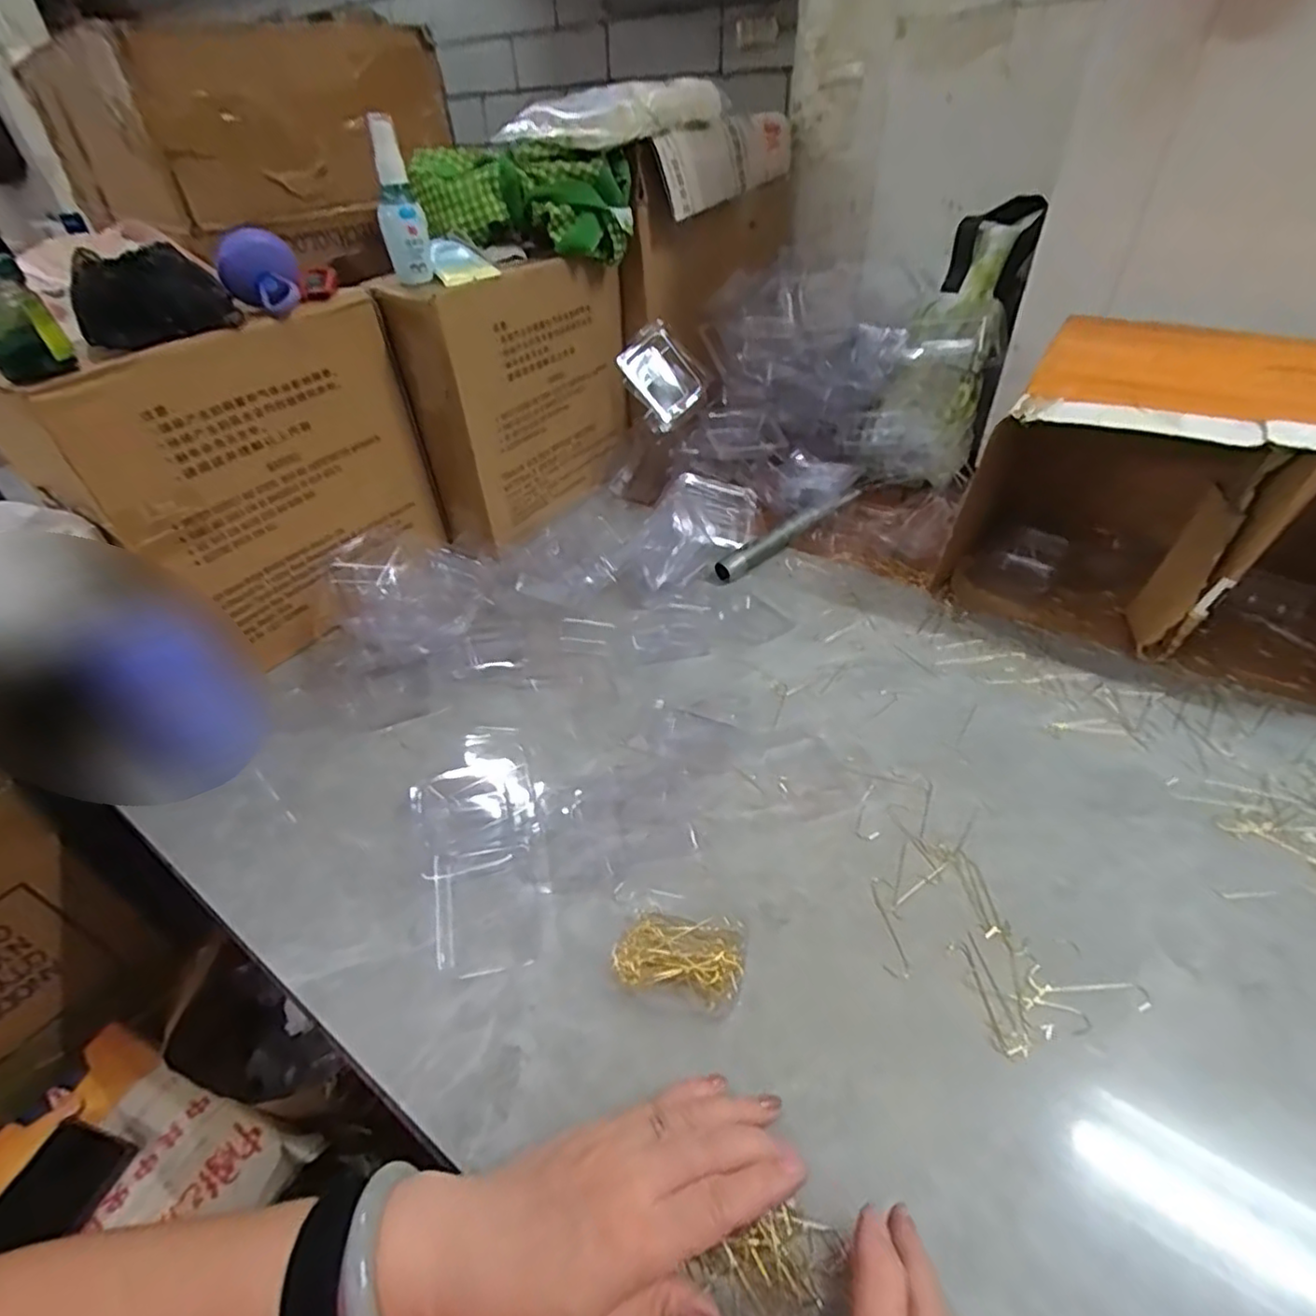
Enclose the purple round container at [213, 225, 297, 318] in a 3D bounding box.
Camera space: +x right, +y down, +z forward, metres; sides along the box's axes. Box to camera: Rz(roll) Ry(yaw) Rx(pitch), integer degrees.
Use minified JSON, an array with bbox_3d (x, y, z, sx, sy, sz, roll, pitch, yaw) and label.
[{"bbox_3d":[-0.322,-0.314,0.520,0.057,0.053,0.070,-21,44,-20],"label":"purple round container"}]

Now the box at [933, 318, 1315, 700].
[{"bbox_3d":[0.472,-0.140,0.569,0.346,0.213,0.212,20,45,24],"label":"box"}]

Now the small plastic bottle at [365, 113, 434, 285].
[{"bbox_3d":[-0.227,-0.398,0.566,0.039,0.118,0.041,-14,42,-13],"label":"small plastic bottle"}]

